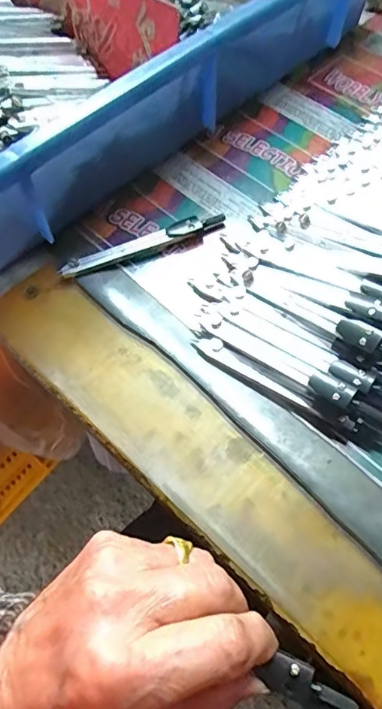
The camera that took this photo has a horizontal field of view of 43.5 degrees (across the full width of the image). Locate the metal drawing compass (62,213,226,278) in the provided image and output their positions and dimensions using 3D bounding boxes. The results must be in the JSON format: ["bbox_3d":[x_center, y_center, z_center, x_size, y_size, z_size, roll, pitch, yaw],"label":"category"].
[{"bbox_3d":[-0.031,-0.073,0.313,0.111,0.010,0.012,-22,64,-9],"label":"metal drawing compass"}]

